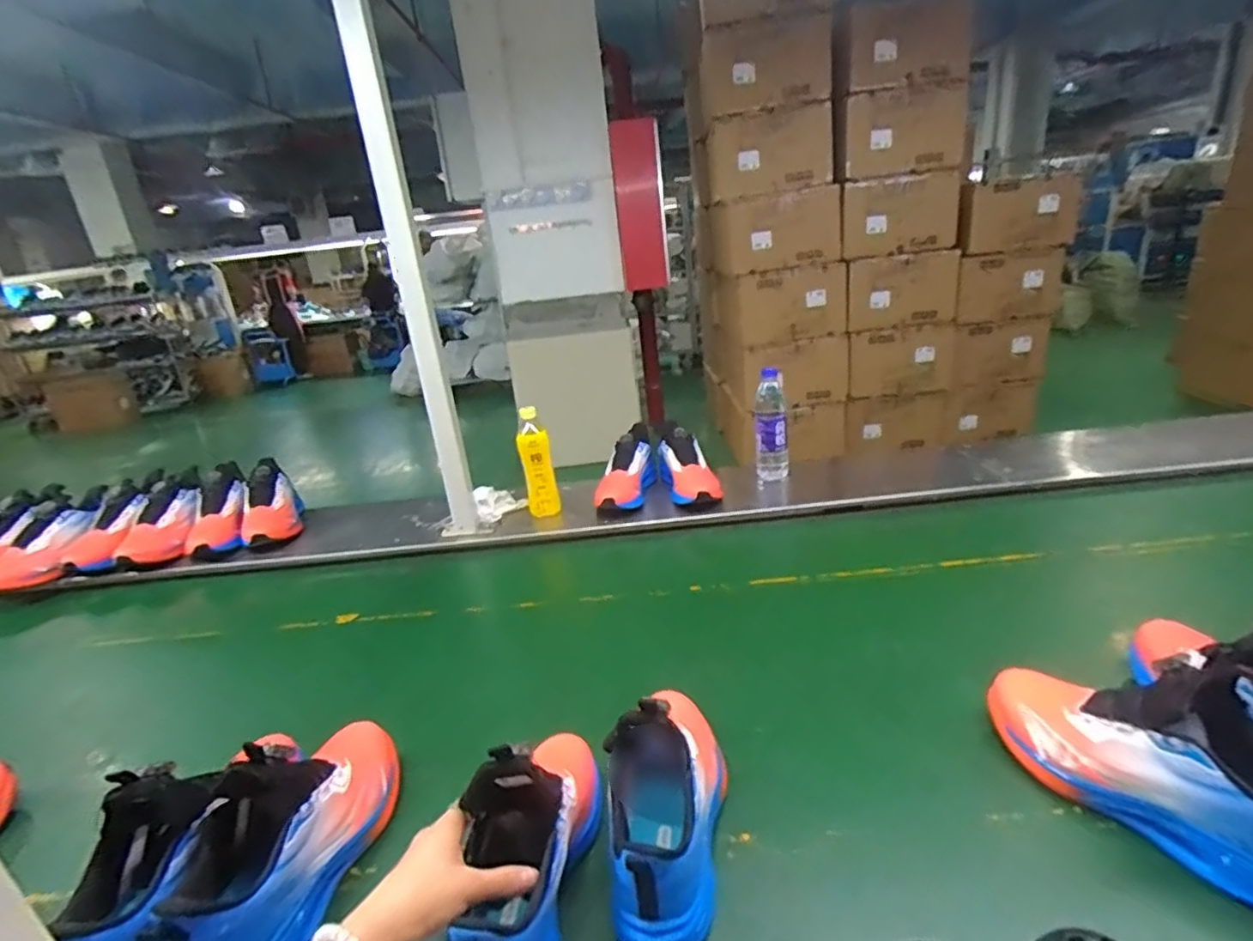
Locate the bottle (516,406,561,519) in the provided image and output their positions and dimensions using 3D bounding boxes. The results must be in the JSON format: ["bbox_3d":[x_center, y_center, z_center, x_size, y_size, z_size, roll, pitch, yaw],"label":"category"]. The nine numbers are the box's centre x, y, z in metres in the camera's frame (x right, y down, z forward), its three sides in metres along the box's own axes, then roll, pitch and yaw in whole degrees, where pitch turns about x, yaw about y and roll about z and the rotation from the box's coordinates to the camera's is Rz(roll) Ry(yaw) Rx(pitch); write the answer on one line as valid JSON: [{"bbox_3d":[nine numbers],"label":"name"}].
[{"bbox_3d":[-0.173,-0.009,1.189,0.062,0.213,0.051,-10,21,-9],"label":"bottle"}]

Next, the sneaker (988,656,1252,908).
[{"bbox_3d":[0.466,0.228,0.534,0.120,0.150,0.259,-19,25,-30],"label":"sneaker"}]

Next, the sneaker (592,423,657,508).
[{"bbox_3d":[0.002,-0.004,1.239,0.091,0.113,0.235,-3,21,9],"label":"sneaker"}]

